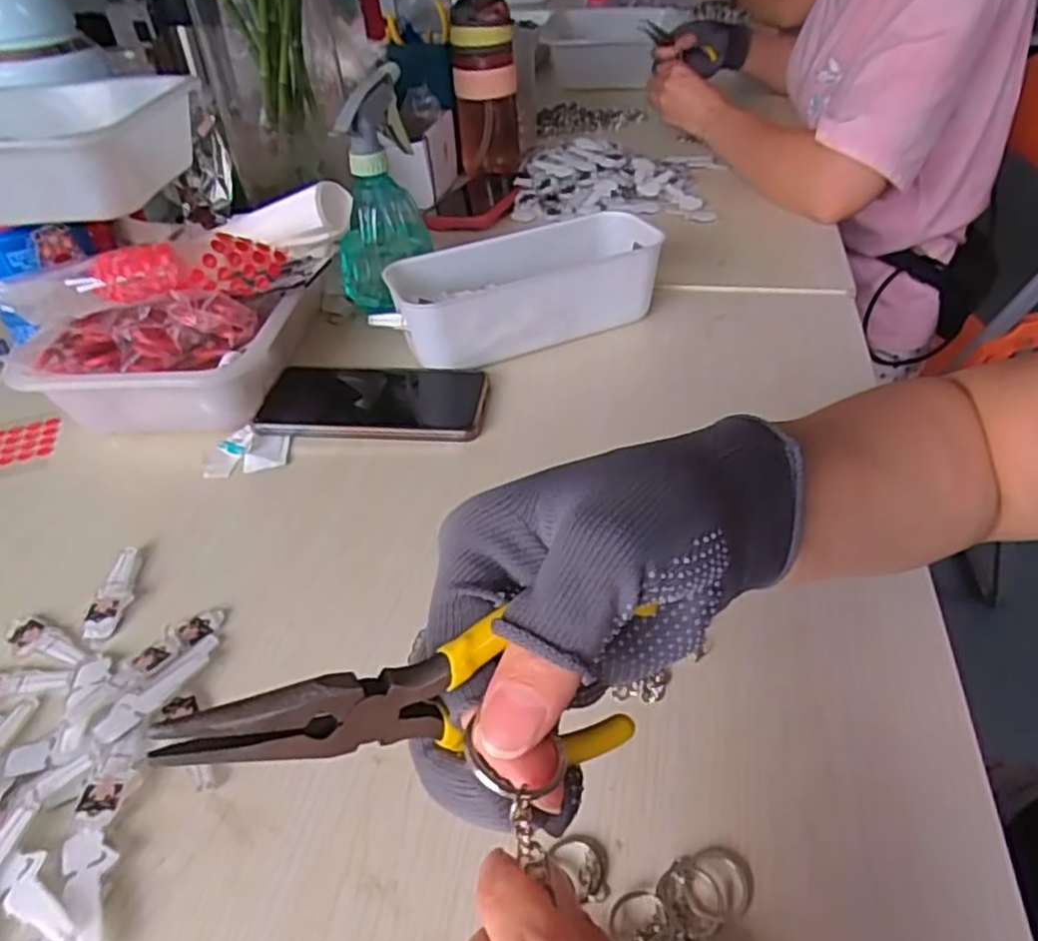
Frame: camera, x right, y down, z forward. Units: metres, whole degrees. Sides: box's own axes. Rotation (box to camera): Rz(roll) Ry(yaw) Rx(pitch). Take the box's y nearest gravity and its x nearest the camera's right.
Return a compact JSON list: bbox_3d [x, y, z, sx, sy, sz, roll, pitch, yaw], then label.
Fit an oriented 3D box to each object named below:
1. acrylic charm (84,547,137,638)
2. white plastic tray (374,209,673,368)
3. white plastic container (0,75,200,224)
[{"bbox_3d":[-0.231,0.069,0.412,0.020,0.006,0.063,-7,41,-4],"label":"acrylic charm"},{"bbox_3d":[0.007,-0.146,0.587,0.211,0.068,0.088,-18,43,-16],"label":"white plastic tray"},{"bbox_3d":[-0.376,-0.255,0.567,0.224,0.062,0.175,-3,40,2],"label":"white plastic container"}]

